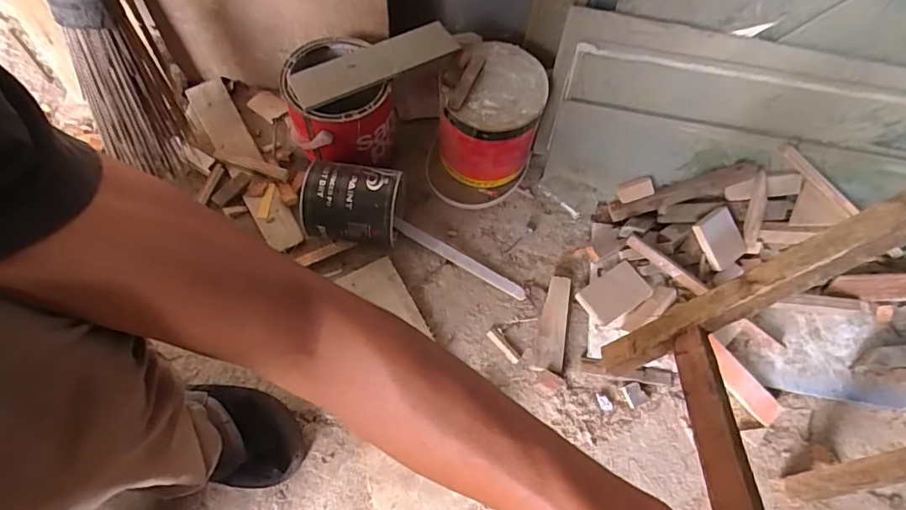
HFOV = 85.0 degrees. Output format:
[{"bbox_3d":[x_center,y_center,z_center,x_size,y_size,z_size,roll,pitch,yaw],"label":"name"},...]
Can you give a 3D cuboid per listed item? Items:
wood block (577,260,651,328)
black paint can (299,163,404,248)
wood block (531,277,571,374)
[{"bbox_3d":[0.233,0.056,0.715,0.091,0.021,0.061,-28,71,-16],"label":"wood block"},{"bbox_3d":[-0.142,-0.067,0.708,0.133,0.100,0.111,2,65,-4],"label":"black paint can"},{"bbox_3d":[0.140,0.097,0.703,0.040,0.019,0.141,12,65,1],"label":"wood block"}]

